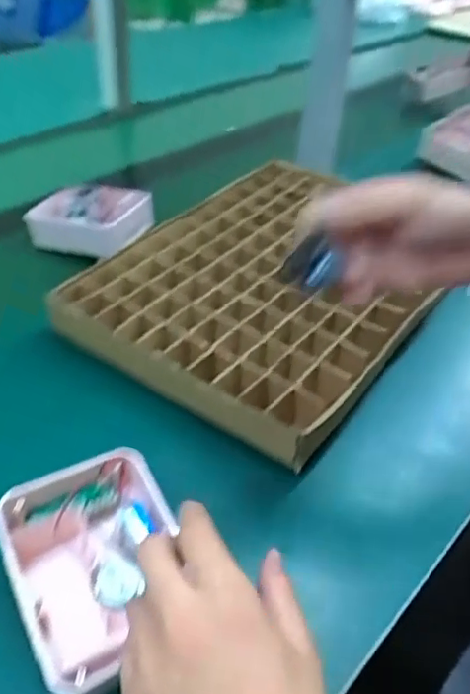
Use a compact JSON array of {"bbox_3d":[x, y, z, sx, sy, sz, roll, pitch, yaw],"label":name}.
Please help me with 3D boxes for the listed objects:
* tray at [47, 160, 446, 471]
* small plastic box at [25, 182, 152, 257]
[{"bbox_3d":[0.052,-0.079,0.623,0.308,0.042,0.432,26,45,22],"label":"tray"},{"bbox_3d":[-0.172,-0.155,0.710,0.141,0.061,0.064,8,42,4],"label":"small plastic box"}]

